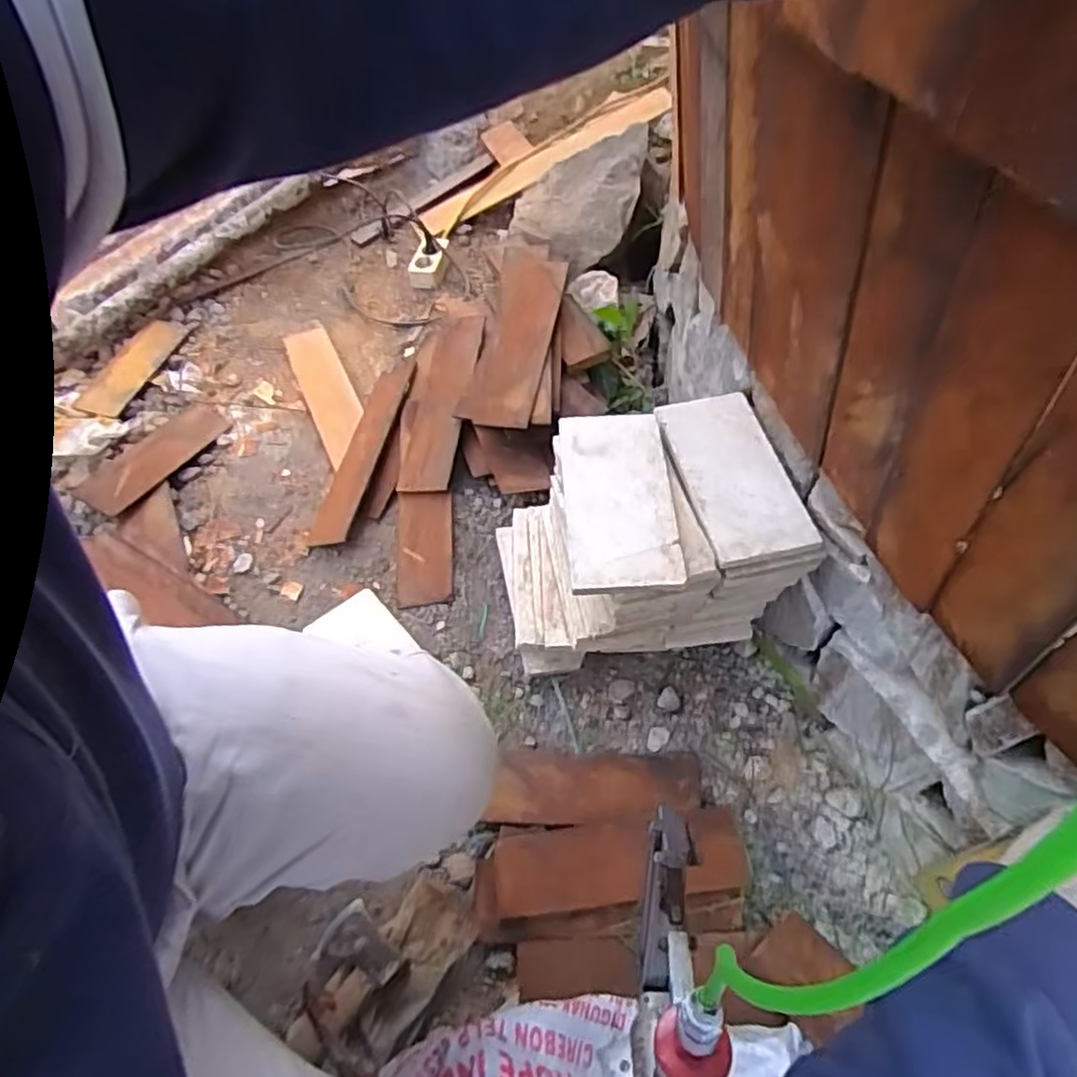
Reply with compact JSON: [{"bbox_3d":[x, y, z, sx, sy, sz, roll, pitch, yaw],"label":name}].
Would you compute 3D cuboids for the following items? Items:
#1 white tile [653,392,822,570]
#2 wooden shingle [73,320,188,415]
[{"bbox_3d":[0.191,-0.065,0.684,0.102,0.013,0.199,-11,54,-7],"label":"white tile"},{"bbox_3d":[-0.709,-0.300,1.207,0.091,0.019,0.243,8,54,7],"label":"wooden shingle"}]

